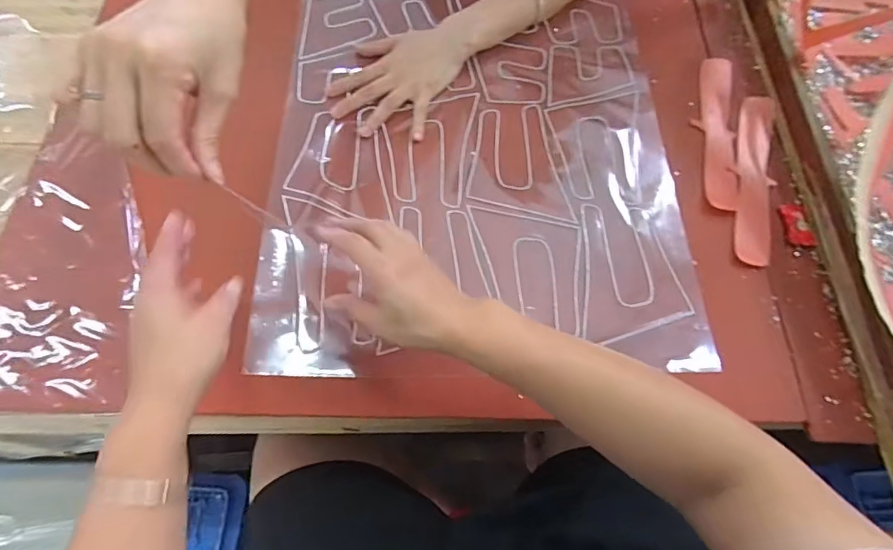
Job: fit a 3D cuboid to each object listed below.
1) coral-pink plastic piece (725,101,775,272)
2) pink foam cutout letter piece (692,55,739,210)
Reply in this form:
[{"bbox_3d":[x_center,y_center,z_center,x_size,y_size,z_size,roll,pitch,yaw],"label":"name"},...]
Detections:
[{"bbox_3d":[0.346,-0.110,0.557,0.039,0.010,0.223,9,67,11],"label":"coral-pink plastic piece"},{"bbox_3d":[0.322,-0.173,0.589,0.041,0.010,0.223,9,66,3],"label":"pink foam cutout letter piece"}]

